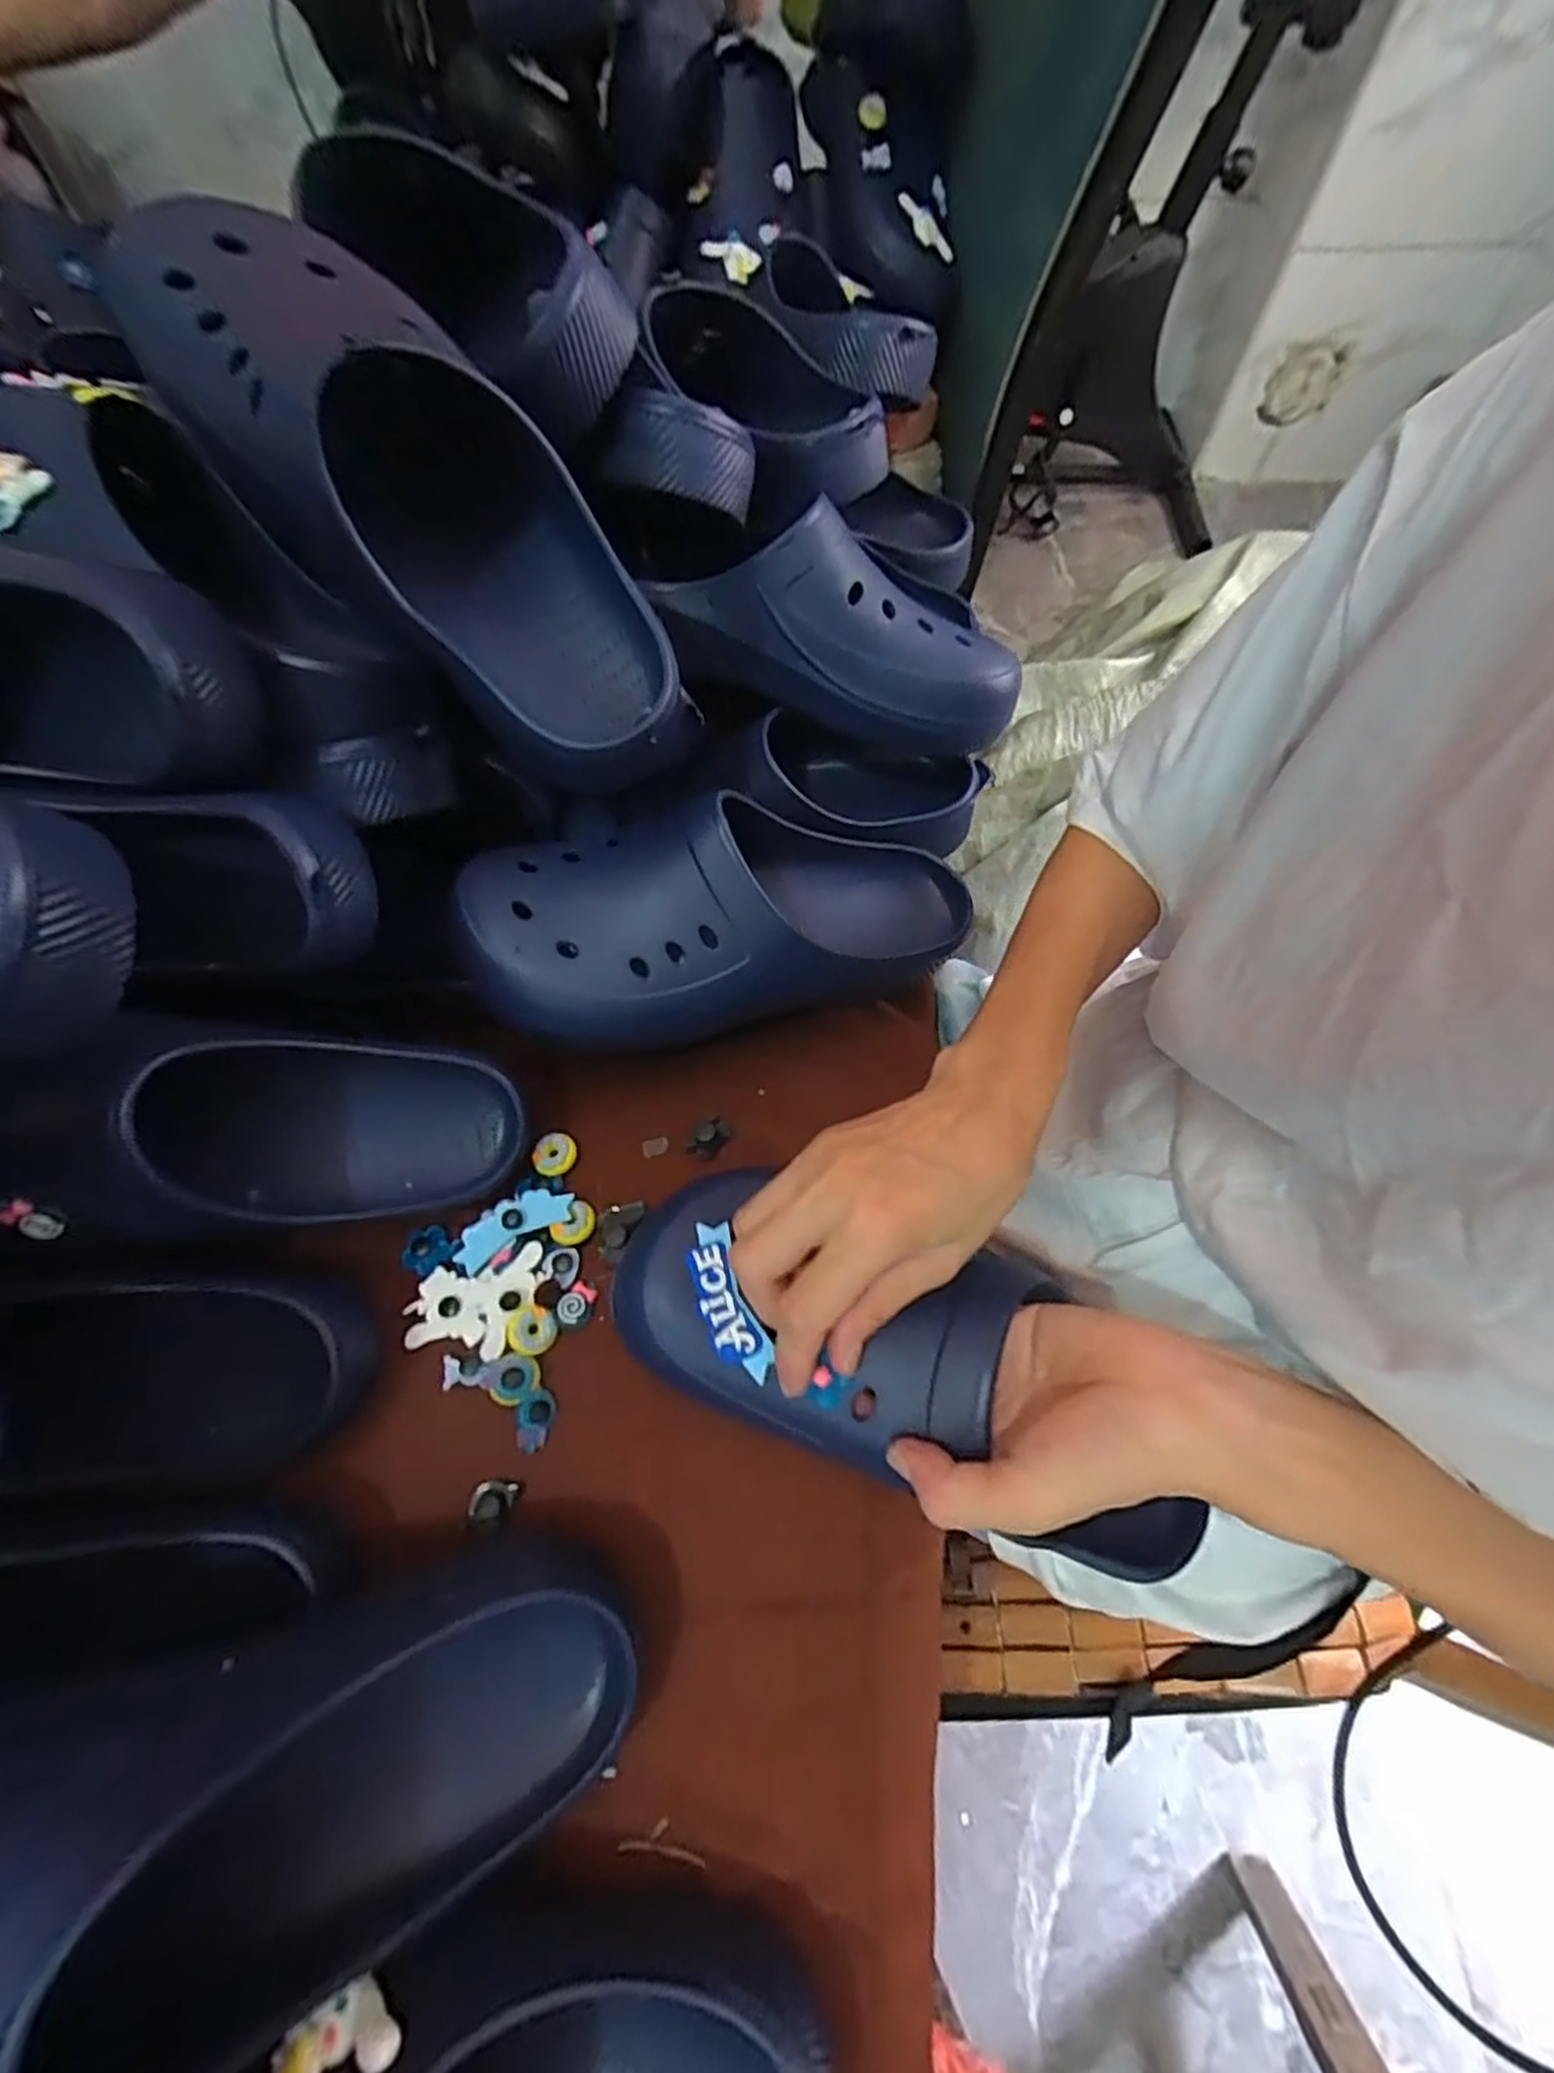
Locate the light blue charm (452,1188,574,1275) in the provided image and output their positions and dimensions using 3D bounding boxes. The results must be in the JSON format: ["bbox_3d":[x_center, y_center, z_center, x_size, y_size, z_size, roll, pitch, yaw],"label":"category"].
[{"bbox_3d":[-0.138,0.098,0.388,0.061,0.008,0.024,-28,68,-11],"label":"light blue charm"}]

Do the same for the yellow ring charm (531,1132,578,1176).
[{"bbox_3d":[-0.122,0.064,0.410,0.024,0.006,0.022,-12,65,-4],"label":"yellow ring charm"}]

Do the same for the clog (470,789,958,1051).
[{"bbox_3d":[-0.022,-0.072,0.411,0.284,0.096,0.116,-10,64,-22],"label":"clog"}]

